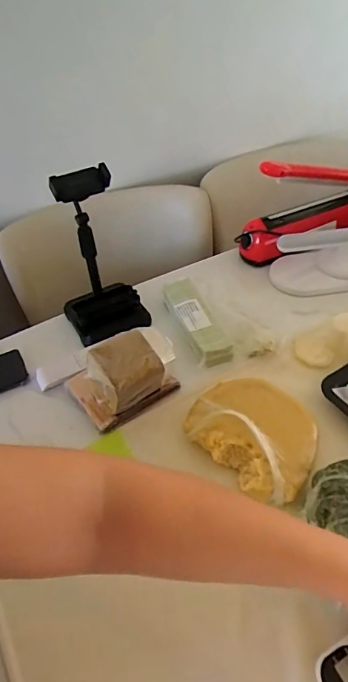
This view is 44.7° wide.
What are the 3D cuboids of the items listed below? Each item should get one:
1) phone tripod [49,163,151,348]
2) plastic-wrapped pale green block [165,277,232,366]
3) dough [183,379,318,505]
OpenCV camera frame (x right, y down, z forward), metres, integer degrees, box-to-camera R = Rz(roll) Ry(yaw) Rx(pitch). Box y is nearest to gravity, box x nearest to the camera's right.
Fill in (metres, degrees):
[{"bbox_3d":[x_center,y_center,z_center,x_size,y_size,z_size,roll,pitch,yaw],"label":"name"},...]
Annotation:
[{"bbox_3d":[-0.122,-0.125,0.652,0.121,0.257,0.080,-20,48,-16],"label":"phone tripod"},{"bbox_3d":[0.032,-0.035,0.691,0.058,0.034,0.179,-19,47,-14],"label":"plastic-wrapped pale green block"},{"bbox_3d":[0.103,0.110,0.532,0.131,0.036,0.167,-31,51,-24],"label":"dough"}]

